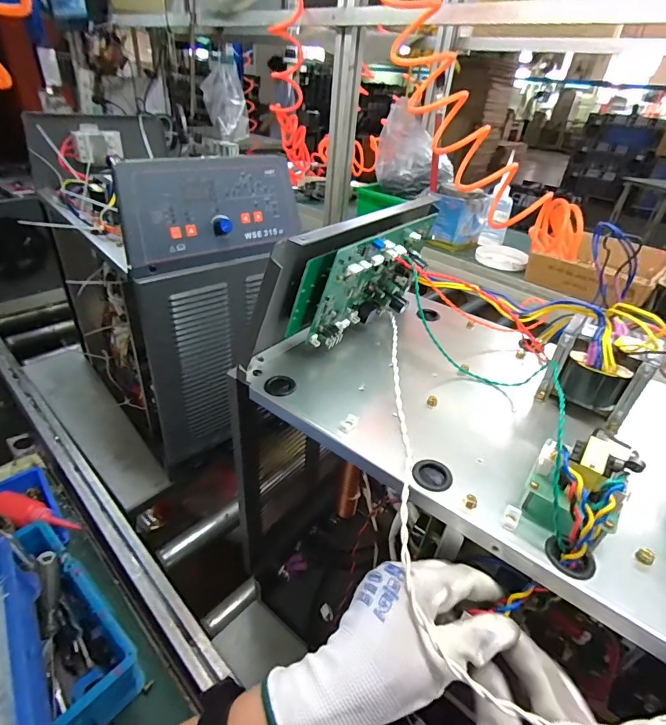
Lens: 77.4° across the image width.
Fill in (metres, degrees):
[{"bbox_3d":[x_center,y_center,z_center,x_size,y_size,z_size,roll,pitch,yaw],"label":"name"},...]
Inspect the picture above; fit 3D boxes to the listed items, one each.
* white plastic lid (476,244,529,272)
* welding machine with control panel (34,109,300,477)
[{"bbox_3d":[0.332,-0.208,0.818,0.095,0.018,0.107,16,35,19],"label":"white plastic lid"},{"bbox_3d":[-0.351,-0.163,0.858,0.535,0.515,0.304,28,40,33],"label":"welding machine with control panel"}]

